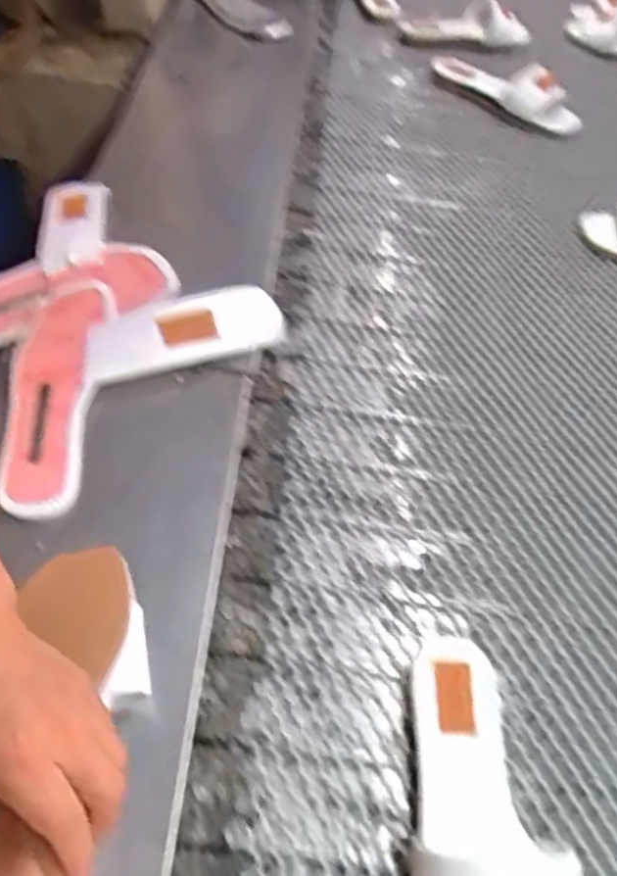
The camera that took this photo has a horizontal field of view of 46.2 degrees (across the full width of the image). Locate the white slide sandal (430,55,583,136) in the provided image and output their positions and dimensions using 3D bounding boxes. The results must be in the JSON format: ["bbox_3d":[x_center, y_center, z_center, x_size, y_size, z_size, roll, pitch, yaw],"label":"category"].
[{"bbox_3d":[0.326,-0.590,1.185,0.083,0.062,0.280,-37,59,-24],"label":"white slide sandal"}]

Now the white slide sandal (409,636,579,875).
[{"bbox_3d":[0.122,0.255,0.485,0.103,0.065,0.256,2,52,5],"label":"white slide sandal"}]

